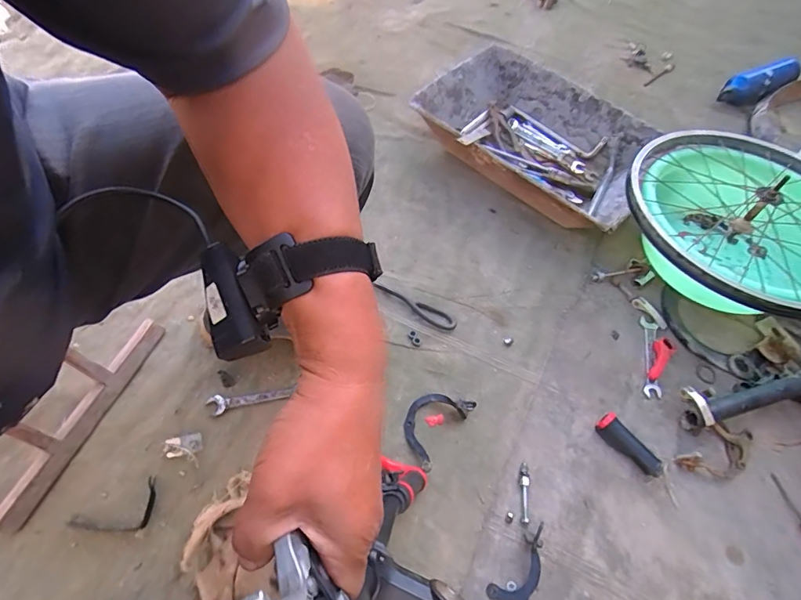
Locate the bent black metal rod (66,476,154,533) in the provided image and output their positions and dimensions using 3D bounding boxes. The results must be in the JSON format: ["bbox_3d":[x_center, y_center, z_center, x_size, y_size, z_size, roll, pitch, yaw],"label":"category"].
[{"bbox_3d":[-0.384,0.295,0.616,0.108,0.006,0.059,-25,62,-17],"label":"bent black metal rod"}]

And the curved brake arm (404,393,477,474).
[{"bbox_3d":[0.046,0.187,0.696,0.079,0.028,0.125,34,63,17],"label":"curved brake arm"}]

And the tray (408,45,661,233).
[{"bbox_3d":[0.283,-0.336,0.981,0.477,0.123,0.326,35,63,18],"label":"tray"}]

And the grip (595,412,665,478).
[{"bbox_3d":[0.347,0.221,0.690,0.034,0.026,0.105,-36,66,-22],"label":"grip"}]

